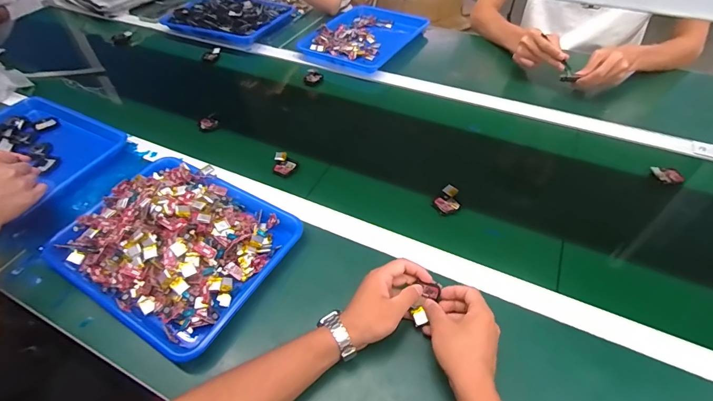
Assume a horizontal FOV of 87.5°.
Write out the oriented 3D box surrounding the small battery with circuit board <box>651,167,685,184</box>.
[{"bbox_3d":[0.548,-0.045,0.655,0.045,0.011,0.033,-2,49,1],"label":"small battery with circuit board"}]

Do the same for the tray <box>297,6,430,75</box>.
[{"bbox_3d":[0.025,-0.435,0.974,0.225,0.024,0.334,27,55,24],"label":"tray"}]

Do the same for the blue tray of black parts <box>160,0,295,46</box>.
[{"bbox_3d":[-0.353,-0.517,1.034,0.303,0.040,0.229,23,54,21],"label":"blue tray of black parts"}]

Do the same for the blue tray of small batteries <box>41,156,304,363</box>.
[{"bbox_3d":[-0.276,0.055,0.564,0.326,0.053,0.254,24,54,21],"label":"blue tray of small batteries"}]

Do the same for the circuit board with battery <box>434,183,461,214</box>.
[{"bbox_3d":[0.156,-0.001,0.627,0.039,0.015,0.053,27,55,23],"label":"circuit board with battery"}]

